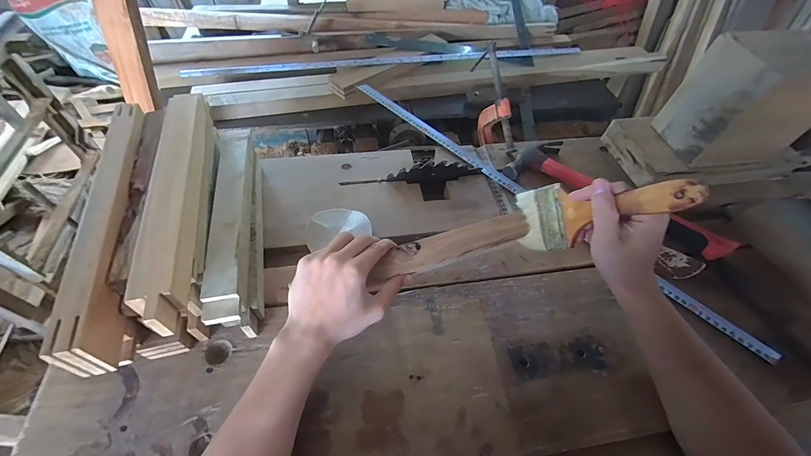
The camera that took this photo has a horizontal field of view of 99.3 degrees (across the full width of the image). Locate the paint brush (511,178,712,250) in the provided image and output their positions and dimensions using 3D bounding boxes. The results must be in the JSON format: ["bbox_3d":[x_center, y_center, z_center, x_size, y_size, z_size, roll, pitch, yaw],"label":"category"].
[{"bbox_3d":[0.196,-0.020,0.362,0.011,0.184,0.073,-11,87,-34],"label":"paint brush"}]

